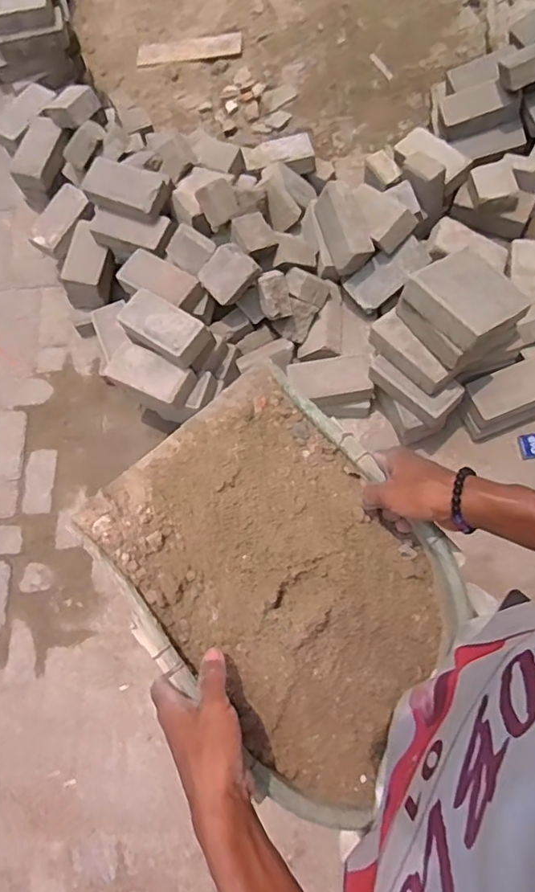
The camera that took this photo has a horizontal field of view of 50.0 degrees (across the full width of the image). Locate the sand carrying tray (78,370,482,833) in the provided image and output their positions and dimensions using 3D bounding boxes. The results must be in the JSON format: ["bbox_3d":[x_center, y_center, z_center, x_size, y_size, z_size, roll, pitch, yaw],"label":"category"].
[{"bbox_3d":[0.015,0.121,0.567,0.265,0.099,0.384,-40,76,-10],"label":"sand carrying tray"}]

